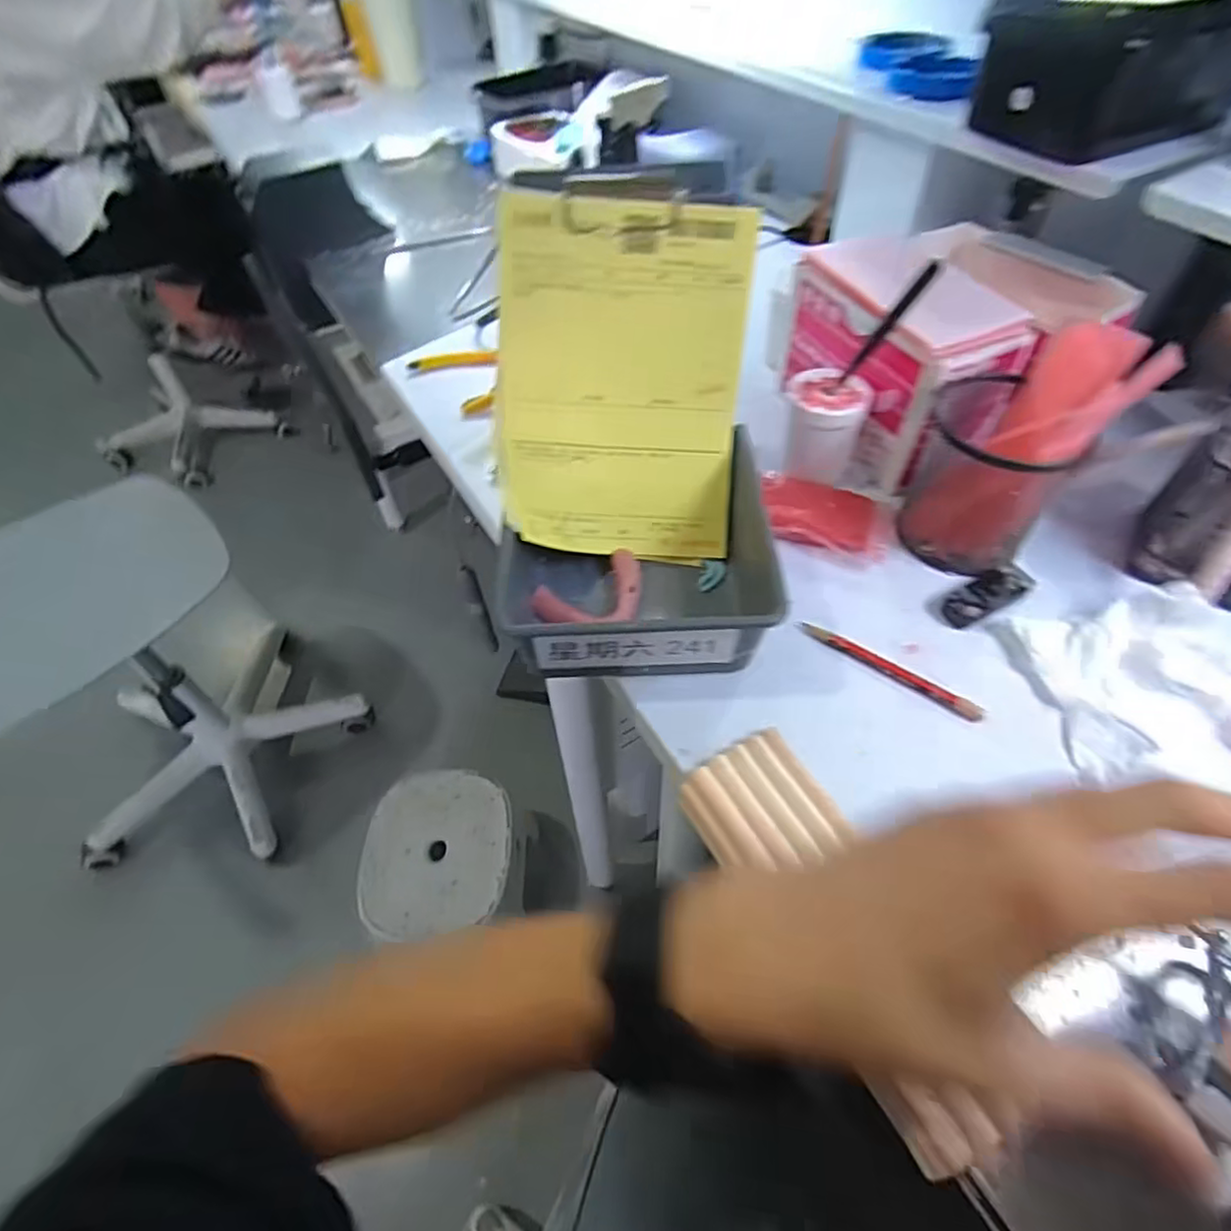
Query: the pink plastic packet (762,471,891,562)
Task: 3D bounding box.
[{"bbox_3d":[0.147,-0.070,0.468,0.089,0.019,0.063,9,52,10],"label":"pink plastic packet"}]

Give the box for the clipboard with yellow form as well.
[{"bbox_3d":[0.005,-0.143,0.412,0.147,0.213,0.032,1,21,-3],"label":"clipboard with yellow form"}]

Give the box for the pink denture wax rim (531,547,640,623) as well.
[{"bbox_3d":[-0.017,-0.018,0.431,0.069,0.018,0.051,-4,51,0],"label":"pink denture wax rim"}]

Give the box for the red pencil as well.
[{"bbox_3d":[0.164,0.033,0.400,0.110,0.007,0.012,27,58,22],"label":"red pencil"}]

